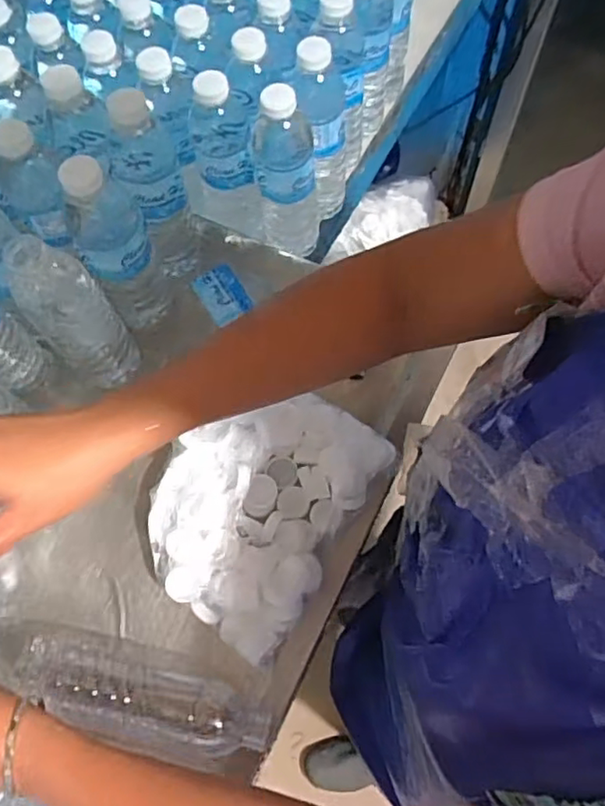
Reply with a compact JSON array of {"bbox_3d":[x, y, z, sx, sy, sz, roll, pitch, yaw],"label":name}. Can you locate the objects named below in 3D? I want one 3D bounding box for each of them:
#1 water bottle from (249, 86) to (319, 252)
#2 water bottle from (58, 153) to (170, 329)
[{"bbox_3d":[-0.017,-0.233,0.617,0.061,0.196,0.061,-1,68,2],"label":"water bottle"},{"bbox_3d":[-0.164,-0.138,0.546,0.070,0.204,0.060,-21,68,-6],"label":"water bottle"}]

